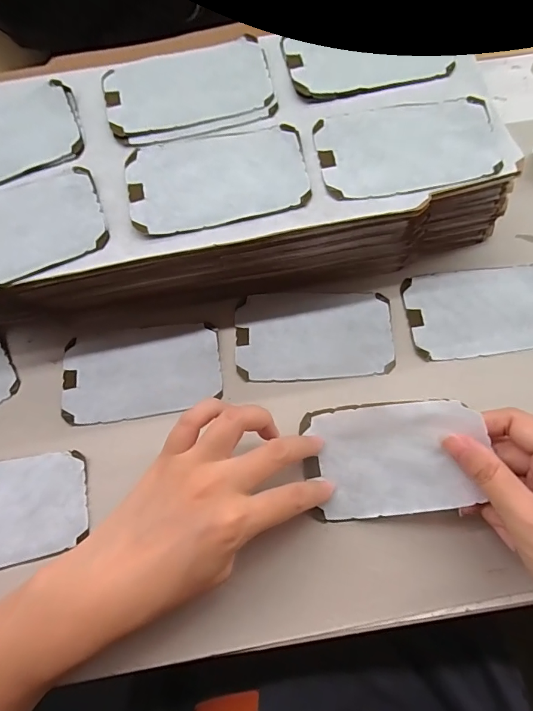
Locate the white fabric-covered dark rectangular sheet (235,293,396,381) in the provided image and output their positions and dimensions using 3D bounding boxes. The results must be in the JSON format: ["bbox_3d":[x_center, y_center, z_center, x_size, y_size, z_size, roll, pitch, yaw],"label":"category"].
[{"bbox_3d":[0.037,-0.017,0.322,0.119,0.005,0.072,-2,73,0],"label":"white fabric-covered dark rectangular sheet"}]

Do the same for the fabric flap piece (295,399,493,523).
[{"bbox_3d":[0.080,0.068,0.271,0.112,0.014,0.072,-14,83,28],"label":"fabric flap piece"}]

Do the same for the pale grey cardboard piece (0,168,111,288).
[{"bbox_3d":[-0.170,-0.084,0.276,0.120,0.009,0.075,-18,74,-5],"label":"pale grey cardboard piece"}]

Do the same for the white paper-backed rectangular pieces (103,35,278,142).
[{"bbox_3d":[-0.058,-0.199,0.307,0.119,0.009,0.078,-12,73,-3],"label":"white paper-backed rectangular pieces"}]

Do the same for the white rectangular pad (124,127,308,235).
[{"bbox_3d":[-0.034,-0.122,0.285,0.118,0.005,0.071,-12,73,-3],"label":"white rectangular pad"}]

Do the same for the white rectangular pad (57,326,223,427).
[{"bbox_3d":[-0.095,0.010,0.317,0.118,0.004,0.071,-7,73,-1],"label":"white rectangular pad"}]

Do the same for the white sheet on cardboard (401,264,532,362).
[{"bbox_3d":[0.171,-0.035,0.324,0.118,0.004,0.071,-8,72,2],"label":"white sheet on cardboard"}]

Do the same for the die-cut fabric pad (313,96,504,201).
[{"bbox_3d":[0.097,-0.145,0.287,0.119,0.004,0.070,-8,73,-2],"label":"die-cut fabric pad"}]

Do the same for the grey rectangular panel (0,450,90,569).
[{"bbox_3d":[-0.184,0.109,0.284,0.116,0.005,0.069,-9,73,-2],"label":"grey rectangular panel"}]

